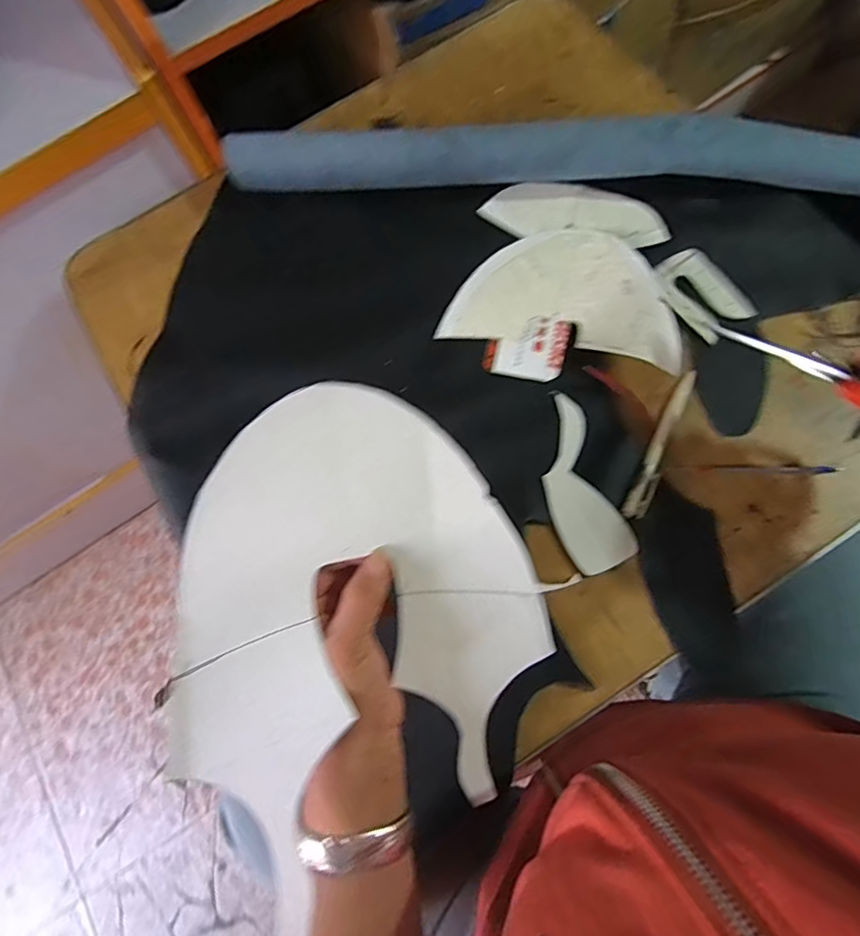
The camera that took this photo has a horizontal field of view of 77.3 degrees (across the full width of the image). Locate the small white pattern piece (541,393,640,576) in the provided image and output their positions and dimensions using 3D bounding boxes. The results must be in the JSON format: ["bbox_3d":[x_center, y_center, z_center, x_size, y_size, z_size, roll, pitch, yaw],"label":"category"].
[{"bbox_3d":[0.111,0.010,0.414,0.051,0.004,0.136,-18,70,2],"label":"small white pattern piece"}]

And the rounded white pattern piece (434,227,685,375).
[{"bbox_3d":[0.116,-0.154,0.447,0.189,0.035,0.130,16,75,10],"label":"rounded white pattern piece"}]

